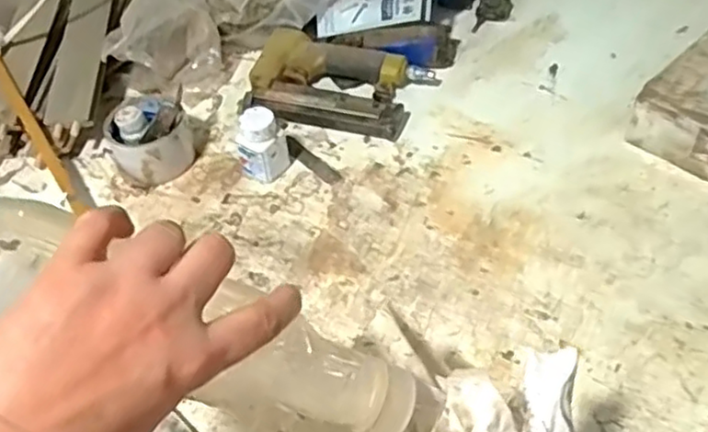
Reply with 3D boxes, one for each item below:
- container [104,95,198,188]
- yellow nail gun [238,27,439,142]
[{"bbox_3d":[-0.215,-0.086,0.701,0.083,0.066,0.084,-3,49,4],"label":"container"},{"bbox_3d":[-0.024,-0.145,0.747,0.199,0.044,0.129,16,53,19],"label":"yellow nail gun"}]

